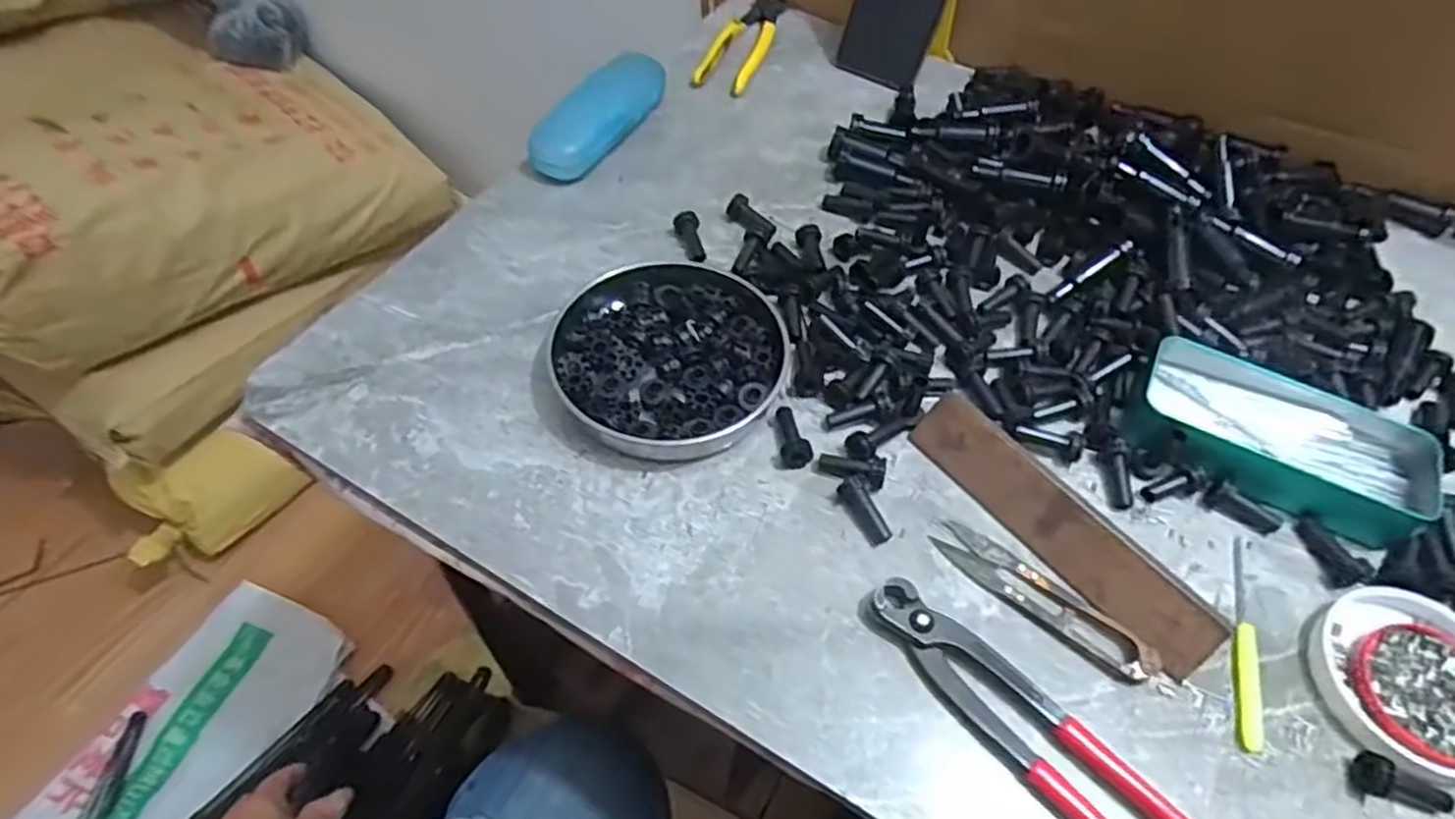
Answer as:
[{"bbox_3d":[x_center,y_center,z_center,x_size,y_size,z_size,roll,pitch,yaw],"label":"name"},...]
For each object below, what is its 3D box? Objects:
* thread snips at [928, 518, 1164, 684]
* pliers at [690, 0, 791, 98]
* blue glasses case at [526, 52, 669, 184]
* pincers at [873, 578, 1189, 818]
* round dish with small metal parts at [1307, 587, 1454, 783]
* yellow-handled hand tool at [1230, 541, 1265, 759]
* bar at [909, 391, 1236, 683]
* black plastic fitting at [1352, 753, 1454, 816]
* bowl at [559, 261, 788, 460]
[{"bbox_3d":[0.159,0.094,0.392,0.116,0.013,0.025,34,60,20],"label":"thread snips"},{"bbox_3d":[0.018,-0.336,0.695,0.050,0.017,0.161,17,56,9],"label":"pliers"},{"bbox_3d":[-0.098,-0.232,0.596,0.048,0.037,0.149,25,57,14],"label":"blue glasses case"},{"bbox_3d":[0.146,0.151,0.350,0.039,0.015,0.194,-37,64,-25],"label":"pincers"},{"bbox_3d":[0.333,0.131,0.374,0.089,0.013,0.086,1,55,-2],"label":"round dish with small metal parts"},{"bbox_3d":[0.260,0.112,0.388,0.012,0.007,0.115,17,56,9],"label":"yellow-handled hand tool"},{"bbox_3d":[0.172,0.061,0.407,0.037,0.007,0.178,-49,63,11],"label":"bar"},{"bbox_3d":[0.303,0.169,0.345,0.042,0.015,0.016,26,56,-1],"label":"black plastic fitting"},{"bbox_3d":[-0.033,-0.035,0.468,0.131,0.023,0.138,1,55,-2],"label":"bowl"}]

